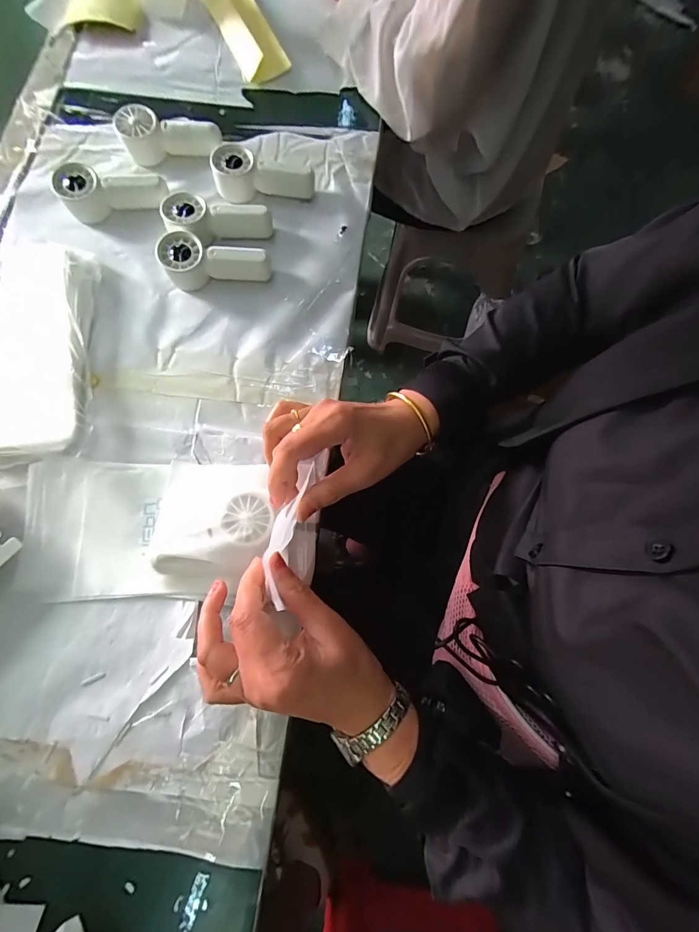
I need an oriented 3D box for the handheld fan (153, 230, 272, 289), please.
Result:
[{"bbox_3d":[-0.141,-0.209,0.395,0.108,0.032,0.040,7,76,1],"label":"handheld fan"}]

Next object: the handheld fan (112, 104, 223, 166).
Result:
[{"bbox_3d":[-0.205,-0.375,0.435,0.111,0.037,0.045,2,76,0],"label":"handheld fan"}]

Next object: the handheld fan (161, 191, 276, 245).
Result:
[{"bbox_3d":[-0.142,-0.257,0.408,0.109,0.033,0.047,11,76,2],"label":"handheld fan"}]

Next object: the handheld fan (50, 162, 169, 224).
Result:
[{"bbox_3d":[-0.258,-0.294,0.413,0.107,0.032,0.041,5,76,0],"label":"handheld fan"}]

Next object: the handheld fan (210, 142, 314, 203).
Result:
[{"bbox_3d":[-0.095,-0.326,0.424,0.110,0.034,0.042,-2,76,-2],"label":"handheld fan"}]

